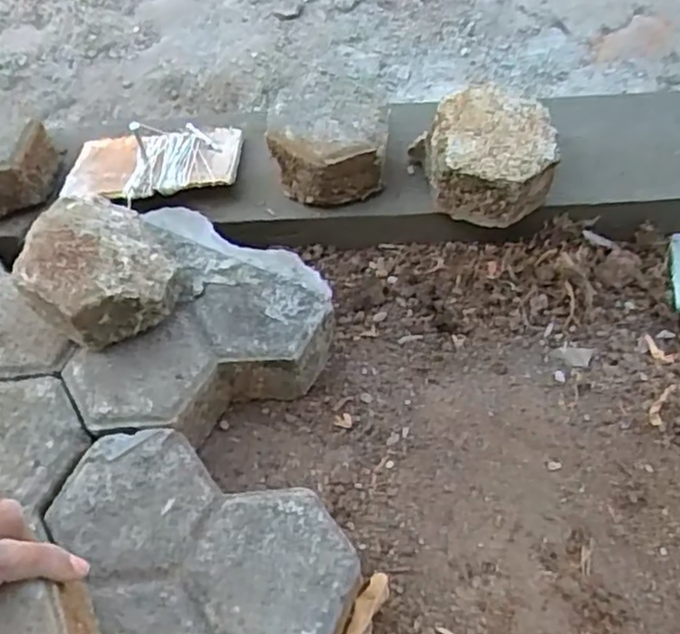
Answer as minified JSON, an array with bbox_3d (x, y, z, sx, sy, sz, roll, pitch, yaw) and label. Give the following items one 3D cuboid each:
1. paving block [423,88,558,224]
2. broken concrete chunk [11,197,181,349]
[{"bbox_3d":[0.122,-0.131,0.572,0.104,0.063,0.099,13,57,11],"label":"paving block"},{"bbox_3d":[-0.175,-0.035,0.502,0.095,0.061,0.102,-1,56,1],"label":"broken concrete chunk"}]

